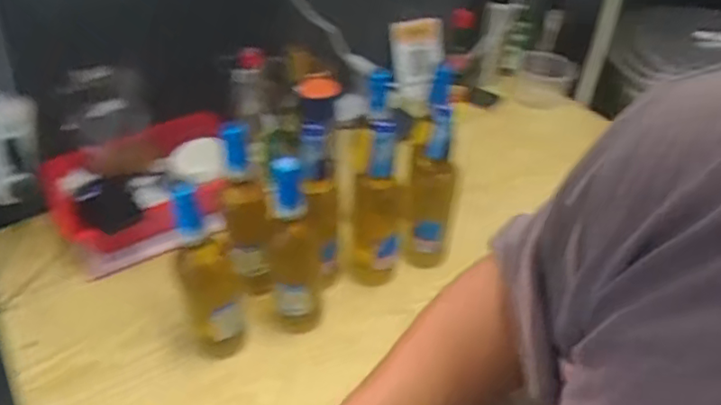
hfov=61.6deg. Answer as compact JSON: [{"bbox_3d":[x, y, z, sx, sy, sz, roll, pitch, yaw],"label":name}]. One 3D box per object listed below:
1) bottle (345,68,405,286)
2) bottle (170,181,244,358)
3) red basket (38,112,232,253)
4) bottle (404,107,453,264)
[{"bbox_3d":[0.024,-0.001,0.856,0.077,0.276,0.078,1,42,-2],"label":"bottle"},{"bbox_3d":[-0.191,0.078,0.755,0.066,0.258,0.084,-5,42,-8],"label":"bottle"},{"bbox_3d":[-0.353,-0.025,1.004,0.293,0.091,0.218,-17,46,-20],"label":"red basket"},{"bbox_3d":[0.104,-0.017,0.865,0.065,0.260,0.061,7,42,4],"label":"bottle"}]

